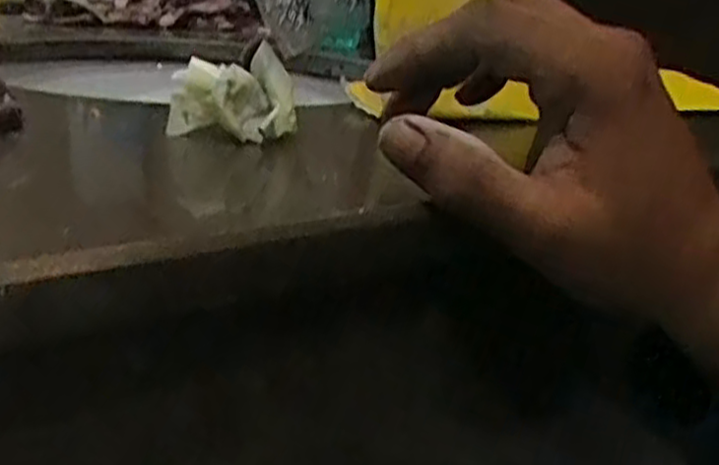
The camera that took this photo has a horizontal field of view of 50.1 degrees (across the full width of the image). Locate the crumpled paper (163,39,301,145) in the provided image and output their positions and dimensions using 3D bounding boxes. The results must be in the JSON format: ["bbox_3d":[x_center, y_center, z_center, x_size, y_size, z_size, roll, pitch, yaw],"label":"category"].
[{"bbox_3d":[-0.052,-0.057,0.314,0.050,0.035,0.022,0,19,-9],"label":"crumpled paper"}]

